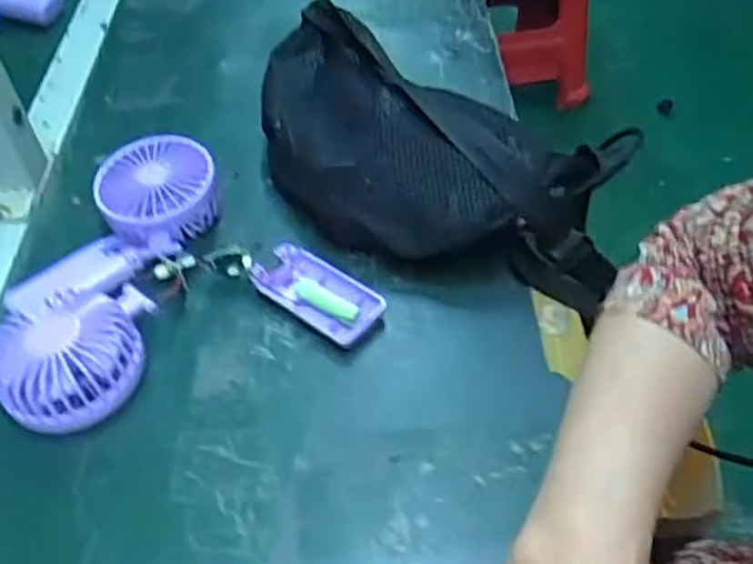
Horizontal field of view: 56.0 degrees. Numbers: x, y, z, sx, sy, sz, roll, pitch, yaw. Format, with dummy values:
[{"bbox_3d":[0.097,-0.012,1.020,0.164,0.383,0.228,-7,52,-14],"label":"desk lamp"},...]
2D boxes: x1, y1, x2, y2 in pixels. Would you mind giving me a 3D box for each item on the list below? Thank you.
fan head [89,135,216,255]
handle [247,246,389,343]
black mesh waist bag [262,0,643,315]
[{"bbox_3d":[-0.161,-0.062,0.532,0.085,0.048,0.083,-1,49,2],"label":"fan head"},{"bbox_3d":[-0.041,0.009,0.486,0.094,0.019,0.046,27,55,24],"label":"handle"},{"bbox_3d":[0.026,-0.097,0.526,0.320,0.089,0.152,33,58,27],"label":"black mesh waist bag"}]

